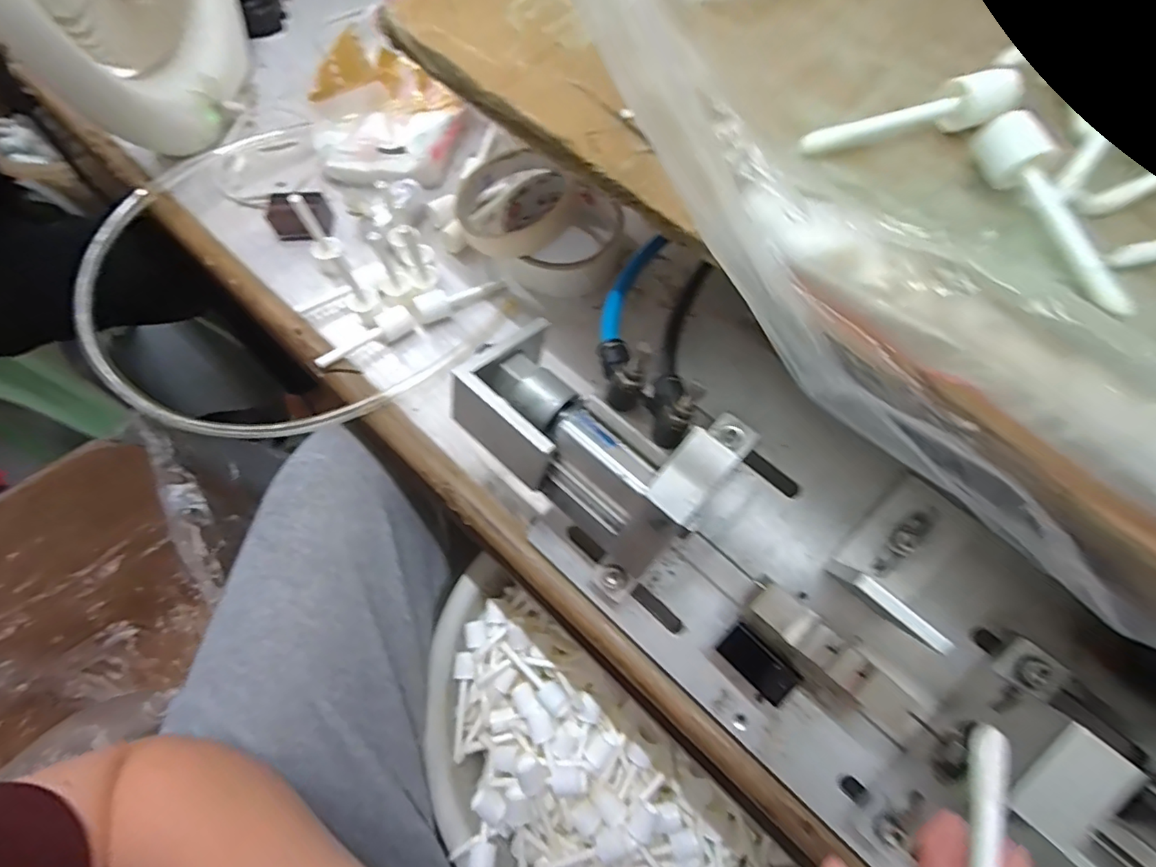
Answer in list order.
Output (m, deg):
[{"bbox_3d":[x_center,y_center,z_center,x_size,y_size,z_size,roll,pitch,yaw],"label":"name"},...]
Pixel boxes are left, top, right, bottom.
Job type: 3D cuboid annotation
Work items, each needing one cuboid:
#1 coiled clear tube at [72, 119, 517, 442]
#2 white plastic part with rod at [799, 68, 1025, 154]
[{"bbox_3d":[-0.223,-0.111,0.360,0.272,0.035,0.199,42,76,16],"label":"coiled clear tube"},{"bbox_3d":[0.130,-0.123,0.209,0.085,0.015,0.017,-16,69,-4],"label":"white plastic part with rod"}]

